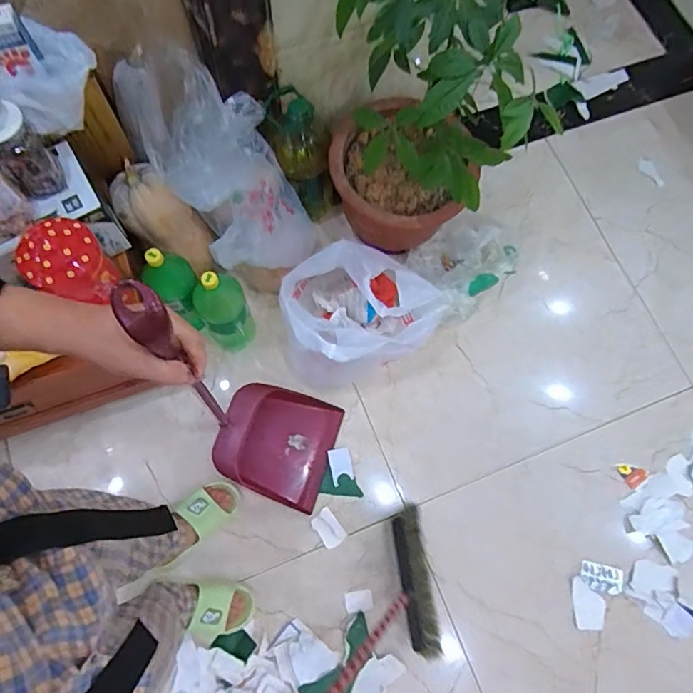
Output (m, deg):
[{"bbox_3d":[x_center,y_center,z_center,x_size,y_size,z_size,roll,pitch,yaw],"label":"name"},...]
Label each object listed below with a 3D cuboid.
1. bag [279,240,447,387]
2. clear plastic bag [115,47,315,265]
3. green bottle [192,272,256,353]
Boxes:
[{"bbox_3d":[0.018,-0.066,1.154,0.308,0.214,0.282,38,75,8],"label":"bag"},{"bbox_3d":[-0.238,-0.360,1.021,0.244,0.308,0.359,-35,78,-12],"label":"clear plastic bag"},{"bbox_3d":[-0.266,-0.078,1.113,0.100,0.311,0.096,1,74,-2],"label":"green bottle"}]

